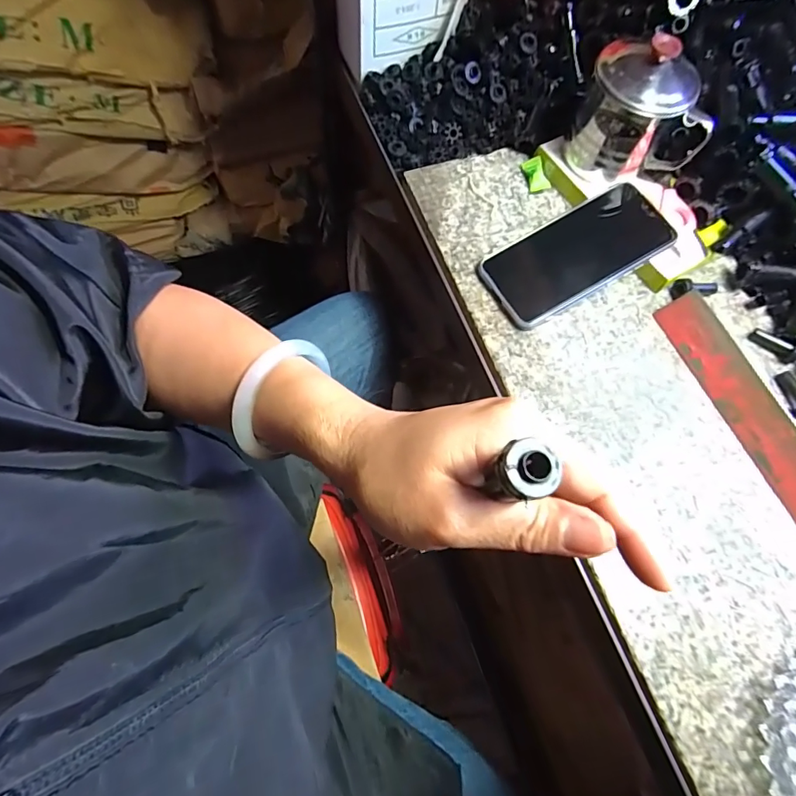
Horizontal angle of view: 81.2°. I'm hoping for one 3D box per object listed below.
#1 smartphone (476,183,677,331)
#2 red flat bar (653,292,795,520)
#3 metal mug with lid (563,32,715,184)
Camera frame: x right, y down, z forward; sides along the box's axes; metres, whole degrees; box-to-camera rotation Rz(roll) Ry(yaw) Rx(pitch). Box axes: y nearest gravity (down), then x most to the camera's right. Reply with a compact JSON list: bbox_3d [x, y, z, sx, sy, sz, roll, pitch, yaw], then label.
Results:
[{"bbox_3d":[0.151,-0.123,0.394,0.155,0.011,0.073,-29,71,-4],"label":"smartphone"},{"bbox_3d":[0.273,0.019,0.352,0.038,0.011,0.225,-34,69,32],"label":"red flat bar"},{"bbox_3d":[0.205,-0.242,0.391,0.093,0.096,0.072,2,69,-2],"label":"metal mug with lid"}]

